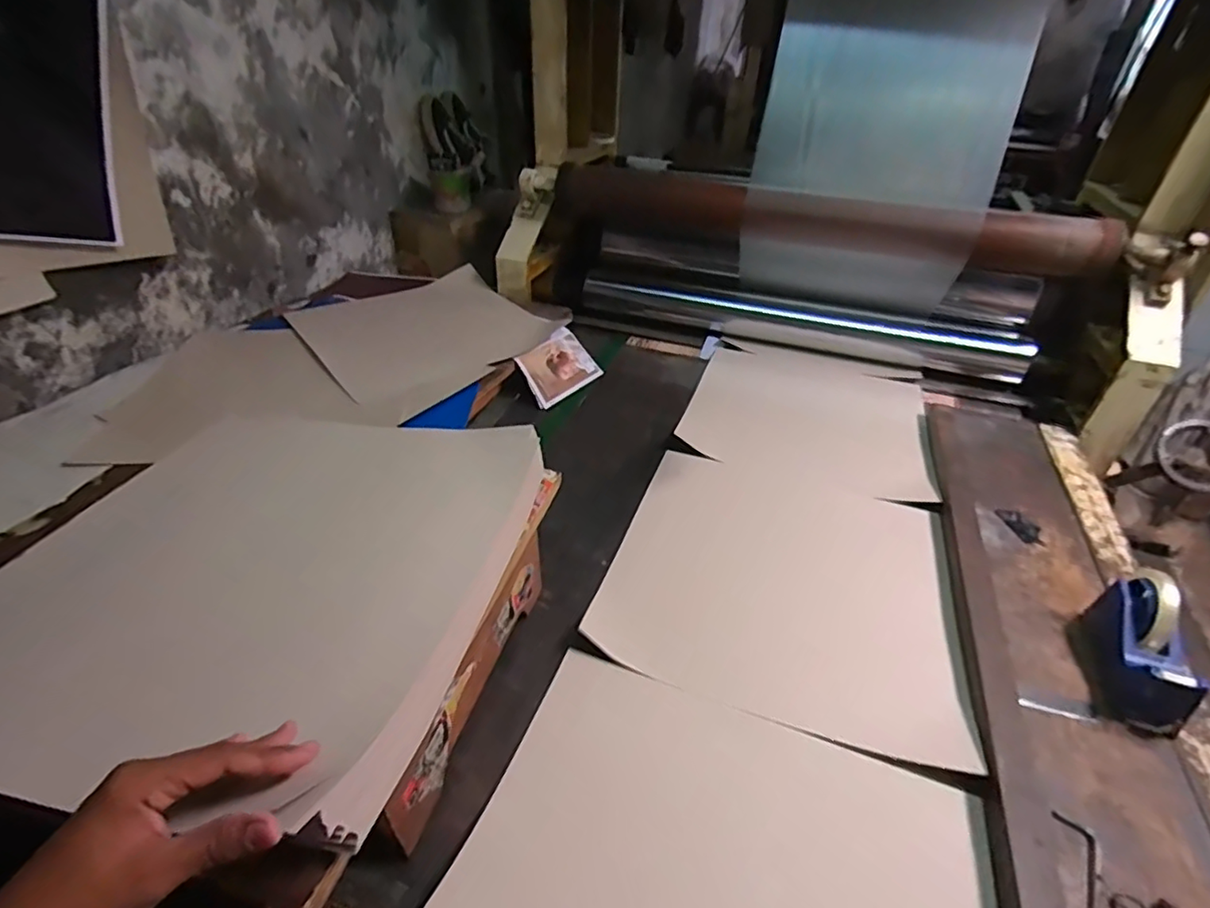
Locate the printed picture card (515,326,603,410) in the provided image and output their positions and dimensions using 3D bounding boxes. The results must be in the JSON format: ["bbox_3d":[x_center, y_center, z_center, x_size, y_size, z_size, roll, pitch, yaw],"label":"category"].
[{"bbox_3d":[-0.093,-0.177,1.200,0.013,0.120,0.189,-25,13,46],"label":"printed picture card"}]

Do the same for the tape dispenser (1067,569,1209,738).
[{"bbox_3d":[0.620,0.220,0.682,0.072,0.109,0.168,13,38,14],"label":"tape dispenser"}]

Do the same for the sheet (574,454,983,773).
[{"bbox_3d":[0.246,0.177,0.846,0.435,0.073,0.437,14,38,15],"label":"sheet"}]

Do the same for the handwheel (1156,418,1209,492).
[{"bbox_3d":[1.019,0.004,1.000,0.123,0.036,0.117,40,90,21],"label":"handwheel"}]

